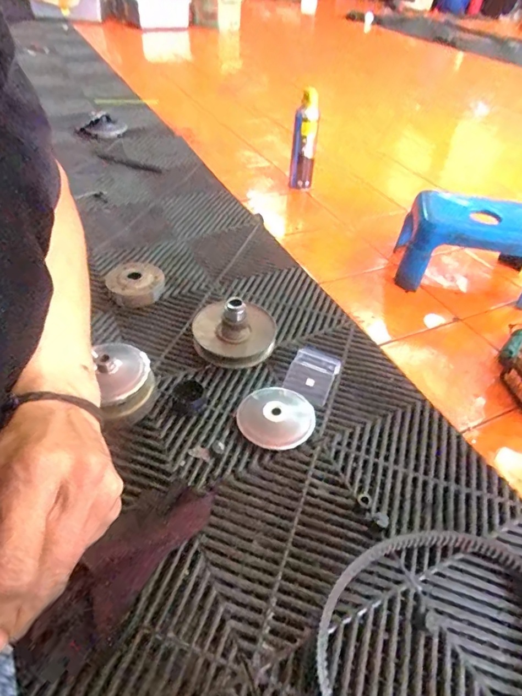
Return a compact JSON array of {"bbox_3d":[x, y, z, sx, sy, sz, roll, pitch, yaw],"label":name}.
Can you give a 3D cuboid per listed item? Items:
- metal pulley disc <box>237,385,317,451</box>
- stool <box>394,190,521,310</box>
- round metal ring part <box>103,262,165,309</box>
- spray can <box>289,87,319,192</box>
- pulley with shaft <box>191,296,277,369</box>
[{"bbox_3d":[0.022,0.100,0.627,0.107,0.025,0.106,2,43,-2],"label":"metal pulley disc"},{"bbox_3d":[0.421,-0.203,0.870,0.270,0.161,0.153,12,44,7],"label":"stool"},{"bbox_3d":[-0.237,-0.119,0.828,0.105,0.042,0.105,-6,44,-11],"label":"round metal ring part"},{"bbox_3d":[0.112,-0.529,1.134,0.058,0.242,0.055,2,43,-2],"label":"spray can"},{"bbox_3d":[-0.045,-0.042,0.731,0.139,0.079,0.139,1,43,-4],"label":"pulley with shaft"}]

